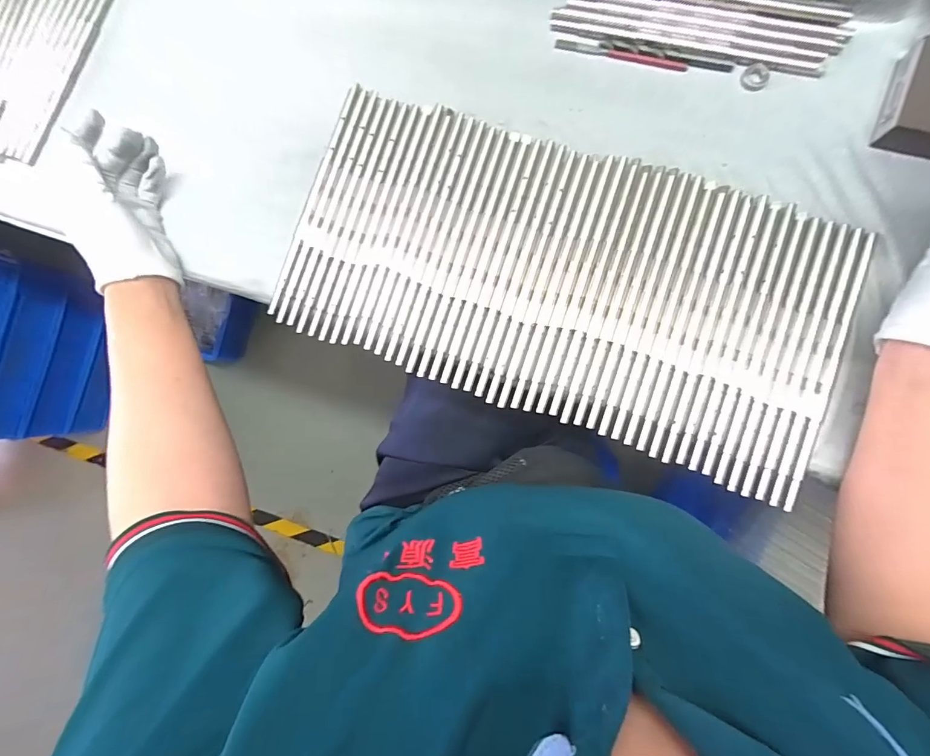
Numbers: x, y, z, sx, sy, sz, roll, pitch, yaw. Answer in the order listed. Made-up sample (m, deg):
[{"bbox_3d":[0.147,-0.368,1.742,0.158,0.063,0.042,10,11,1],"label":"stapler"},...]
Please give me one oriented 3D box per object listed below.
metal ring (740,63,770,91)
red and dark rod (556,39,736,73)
[{"bbox_3d":[0.229,-0.236,0.332,0.019,0.004,0.019,-1,86,7],"label":"metal ring"},{"bbox_3d":[0.145,-0.265,0.346,0.138,0.006,0.013,18,88,8],"label":"red and dark rod"}]

